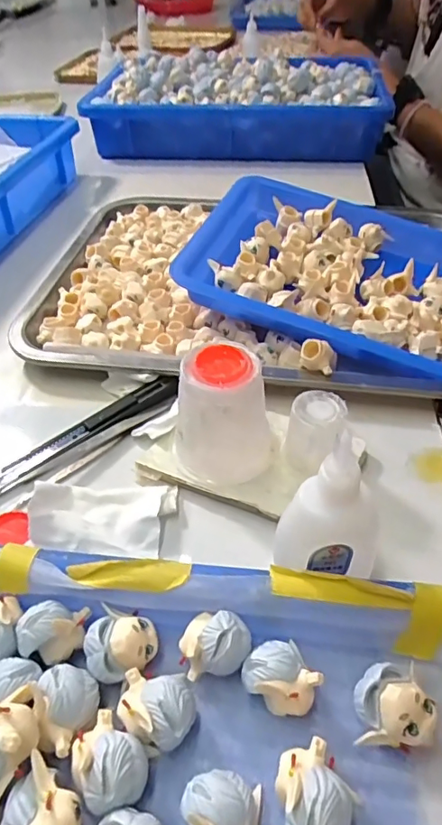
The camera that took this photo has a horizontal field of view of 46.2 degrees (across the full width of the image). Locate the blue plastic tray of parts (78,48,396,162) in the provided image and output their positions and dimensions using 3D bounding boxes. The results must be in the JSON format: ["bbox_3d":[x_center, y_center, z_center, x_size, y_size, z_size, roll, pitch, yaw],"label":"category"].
[{"bbox_3d":[0.022,-0.412,0.687,0.350,0.075,0.225,4,45,5],"label":"blue plastic tray of parts"}]

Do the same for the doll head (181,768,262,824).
[{"bbox_3d":[0.001,0.135,0.170,0.025,0.022,0.027,-1,45,1],"label":"doll head"}]

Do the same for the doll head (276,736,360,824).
[{"bbox_3d":[0.031,0.130,0.175,0.024,0.023,0.027,-17,47,-15],"label":"doll head"}]

